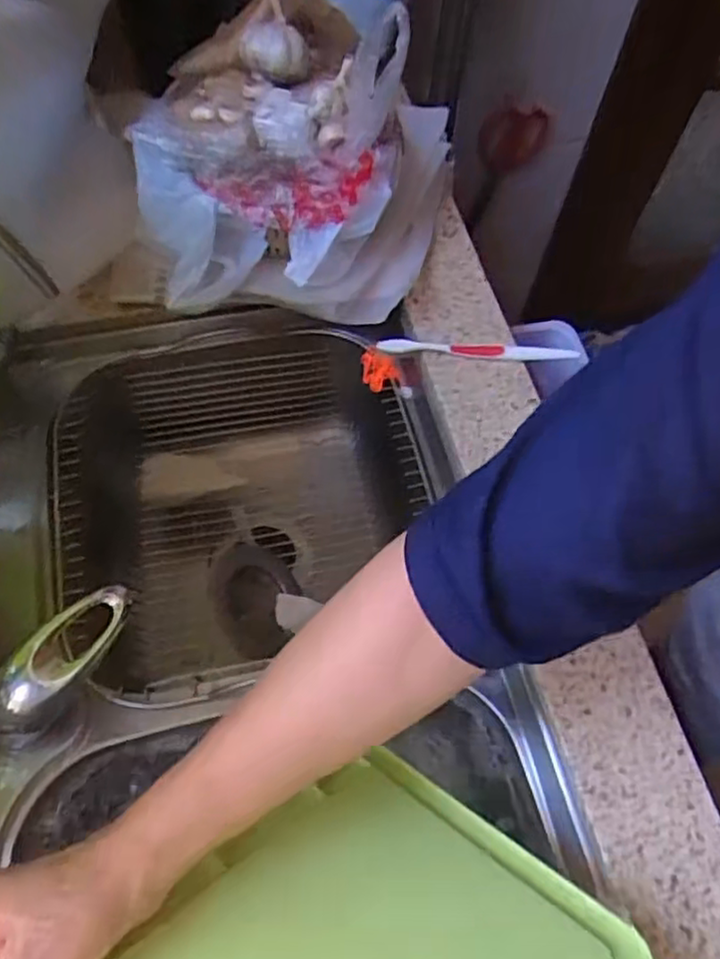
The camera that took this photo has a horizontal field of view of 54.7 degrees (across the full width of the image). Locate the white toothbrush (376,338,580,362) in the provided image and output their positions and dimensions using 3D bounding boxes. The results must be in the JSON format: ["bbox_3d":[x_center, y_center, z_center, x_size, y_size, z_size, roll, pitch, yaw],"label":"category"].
[{"bbox_3d":[0.107,-0.121,0.638,0.179,0.010,0.017,4,63,-1],"label":"white toothbrush"}]

